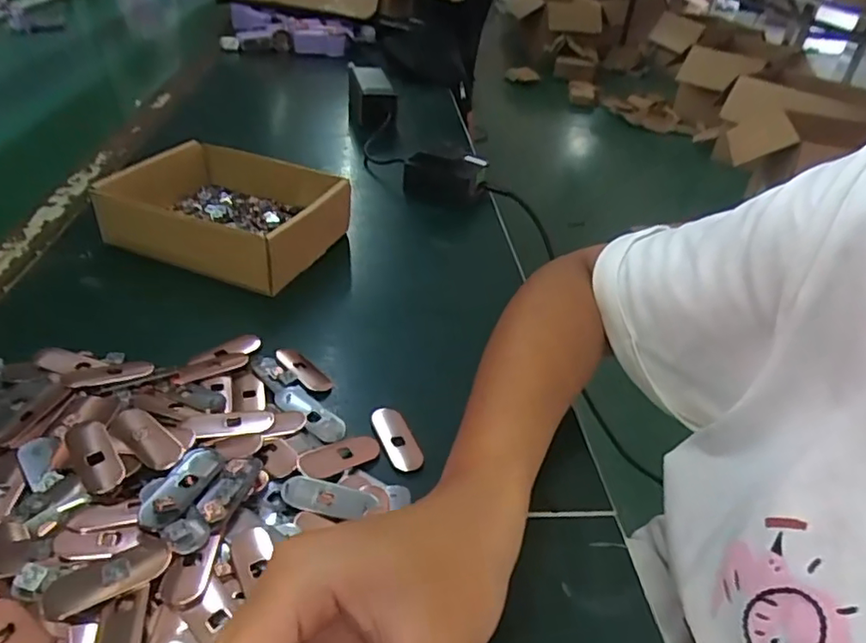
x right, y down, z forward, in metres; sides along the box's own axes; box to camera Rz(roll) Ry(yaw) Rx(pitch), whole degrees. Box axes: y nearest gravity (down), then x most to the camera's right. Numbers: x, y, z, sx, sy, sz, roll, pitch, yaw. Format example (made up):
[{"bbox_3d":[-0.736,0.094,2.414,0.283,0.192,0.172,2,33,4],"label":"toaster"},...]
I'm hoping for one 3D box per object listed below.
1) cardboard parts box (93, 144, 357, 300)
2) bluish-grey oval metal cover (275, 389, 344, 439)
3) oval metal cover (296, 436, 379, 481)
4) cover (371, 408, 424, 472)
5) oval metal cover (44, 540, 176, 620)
[{"bbox_3d":[-0.174,-0.101,0.503,0.172,0.051,0.148,17,38,15],"label":"cardboard parts box"},{"bbox_3d":[-0.075,0.055,0.354,0.051,0.007,0.022,24,40,23],"label":"bluish-grey oval metal cover"},{"bbox_3d":[-0.052,0.074,0.324,0.051,0.004,0.021,-12,38,-42],"label":"oval metal cover"},{"bbox_3d":[-0.022,0.068,0.343,0.018,0.004,0.047,-13,41,-24],"label":"cover"},{"bbox_3d":[-0.137,0.107,0.246,0.048,0.005,0.019,-14,41,-25],"label":"oval metal cover"}]

